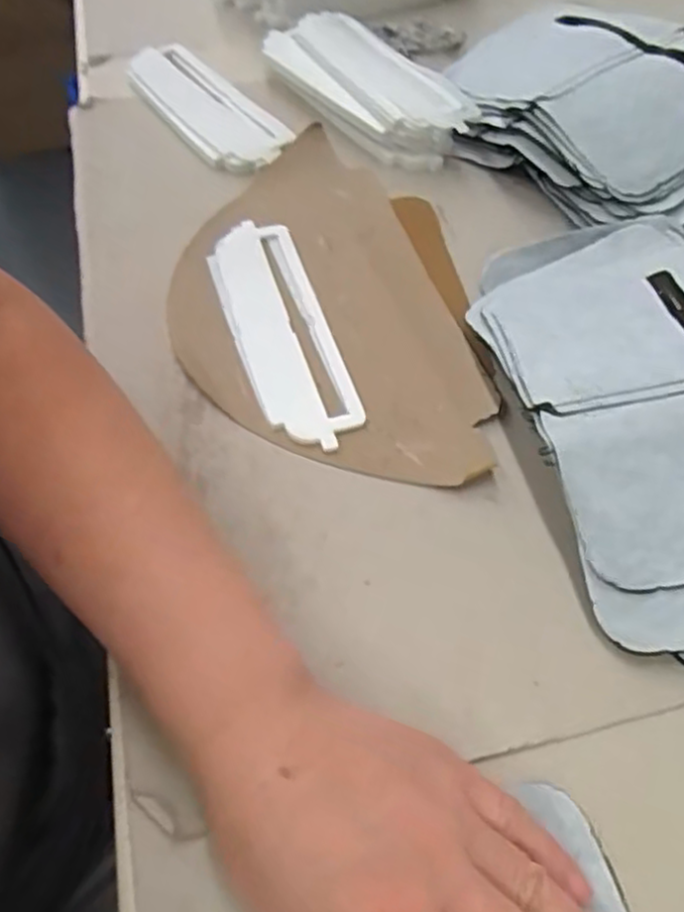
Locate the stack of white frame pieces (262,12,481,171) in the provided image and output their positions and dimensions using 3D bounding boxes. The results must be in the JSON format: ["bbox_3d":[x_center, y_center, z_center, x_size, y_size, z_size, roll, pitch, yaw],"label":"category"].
[{"bbox_3d":[0.016,-0.277,0.547,0.075,0.035,0.196,-33,59,-19],"label":"stack of white frame pieces"}]

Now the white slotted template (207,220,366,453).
[{"bbox_3d":[-0.036,-0.078,0.432,0.055,0.008,0.181,-17,55,-9],"label":"white slotted template"}]

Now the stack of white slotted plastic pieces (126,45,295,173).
[{"bbox_3d":[-0.104,-0.266,0.552,0.060,0.018,0.174,-31,59,-18],"label":"stack of white slotted plastic pieces"}]

